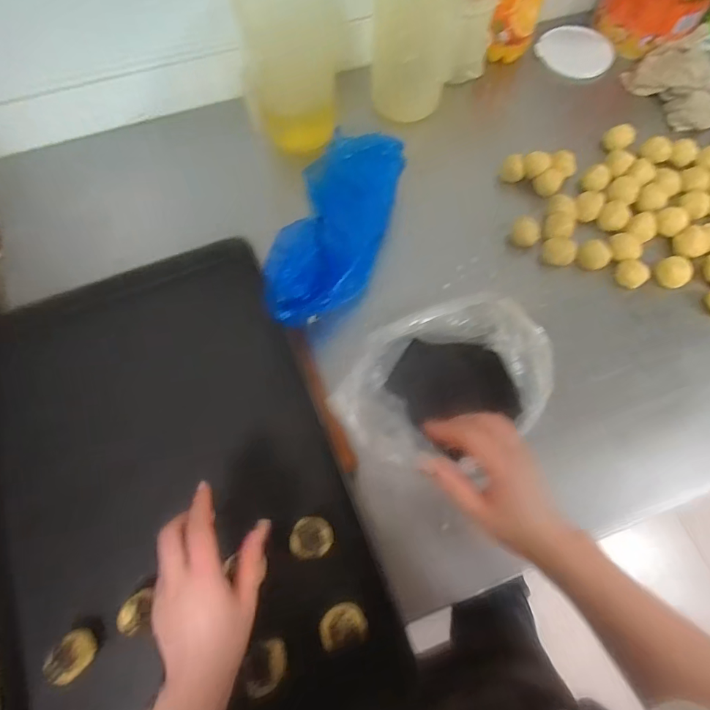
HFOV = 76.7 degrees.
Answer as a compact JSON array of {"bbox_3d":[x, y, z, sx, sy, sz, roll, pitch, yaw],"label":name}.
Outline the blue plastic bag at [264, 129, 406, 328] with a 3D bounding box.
[{"bbox_3d":[-0.027,-0.184,0.621,0.143,0.091,0.353,12,67,4],"label":"blue plastic bag"}]

